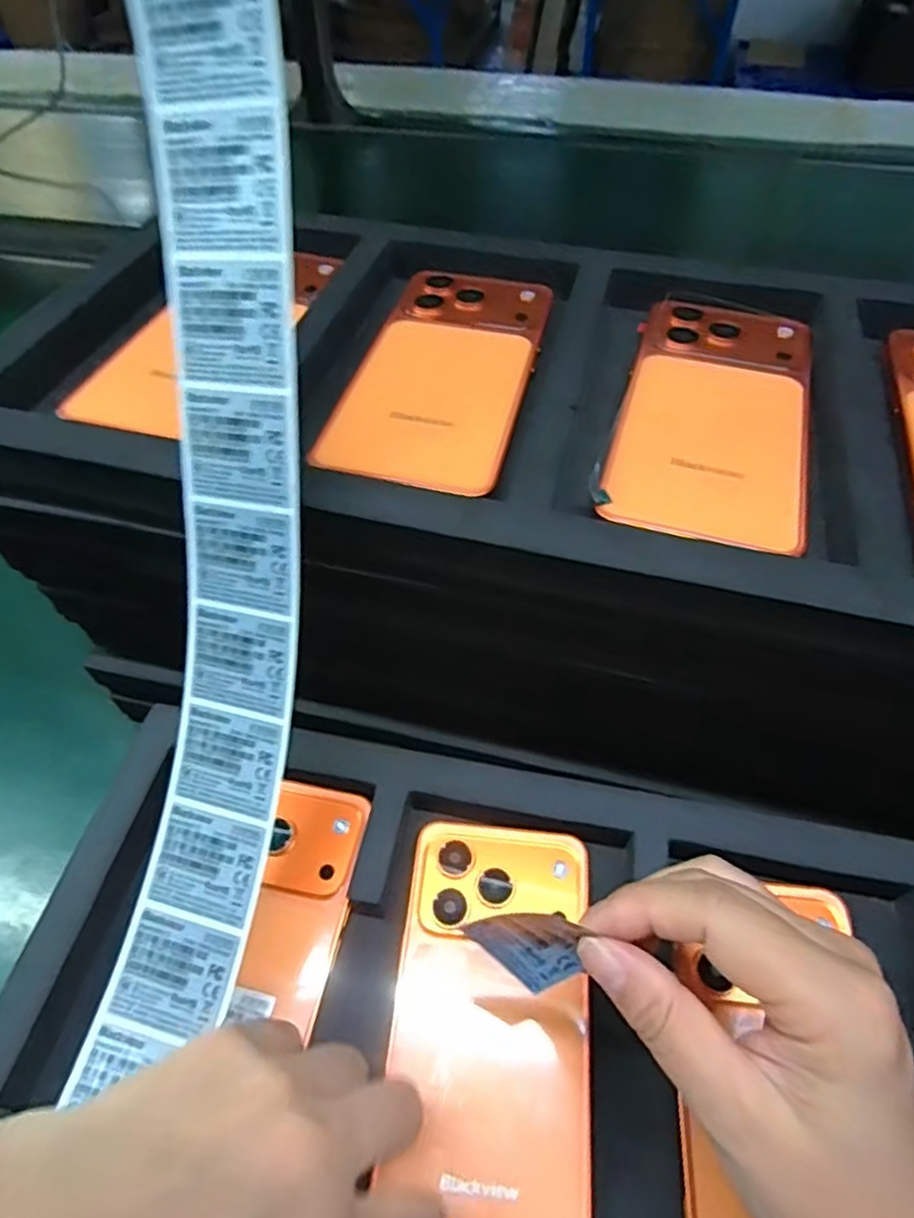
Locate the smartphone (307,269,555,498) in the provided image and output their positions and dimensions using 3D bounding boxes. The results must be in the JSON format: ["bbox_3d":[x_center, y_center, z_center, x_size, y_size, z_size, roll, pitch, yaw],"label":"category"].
[{"bbox_3d":[-0.005,-0.108,0.300,0.075,0.008,0.160,11,53,10],"label":"smartphone"}]

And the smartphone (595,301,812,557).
[{"bbox_3d":[0.109,-0.084,0.283,0.075,0.007,0.150,15,54,12],"label":"smartphone"}]

